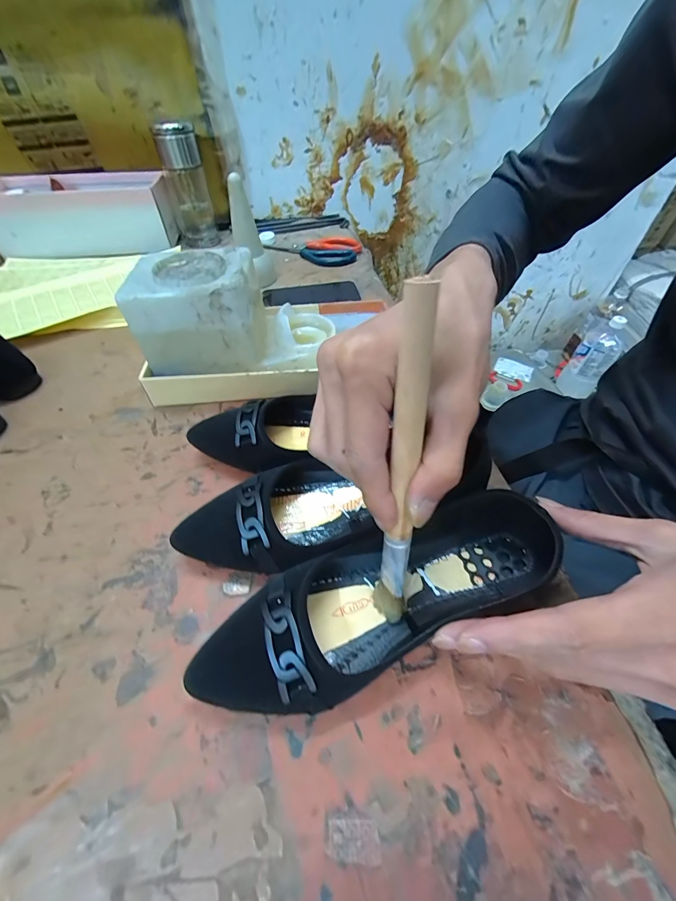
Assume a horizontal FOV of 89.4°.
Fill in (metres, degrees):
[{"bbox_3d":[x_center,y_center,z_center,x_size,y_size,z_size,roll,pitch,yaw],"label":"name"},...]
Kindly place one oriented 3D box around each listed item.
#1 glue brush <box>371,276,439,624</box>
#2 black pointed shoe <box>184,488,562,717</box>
[{"bbox_3d":[0.033,0.022,0.181,0.016,0.201,0.012,0,30,2],"label":"glue brush"},{"bbox_3d":[0.033,0.090,0.218,0.243,0.056,0.078,-19,53,-14],"label":"black pointed shoe"}]

